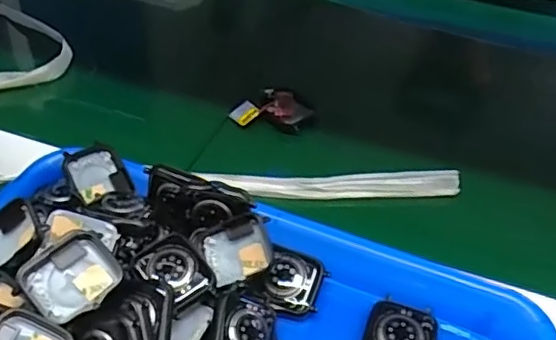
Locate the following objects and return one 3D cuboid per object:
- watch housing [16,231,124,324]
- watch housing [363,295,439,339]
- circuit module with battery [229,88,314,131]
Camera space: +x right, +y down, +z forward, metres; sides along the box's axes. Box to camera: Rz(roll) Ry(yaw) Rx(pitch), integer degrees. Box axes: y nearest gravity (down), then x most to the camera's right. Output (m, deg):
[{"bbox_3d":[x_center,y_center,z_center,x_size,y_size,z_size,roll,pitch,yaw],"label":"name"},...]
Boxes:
[{"bbox_3d":[-0.104,0.053,0.292,0.039,0.010,0.042,43,56,5],"label":"watch housing"},{"bbox_3d":[0.067,0.091,0.317,0.038,0.012,0.044,13,47,14],"label":"watch housing"},{"bbox_3d":[-0.005,-0.044,0.465,0.050,0.014,0.048,-29,51,-25],"label":"circuit module with battery"}]

